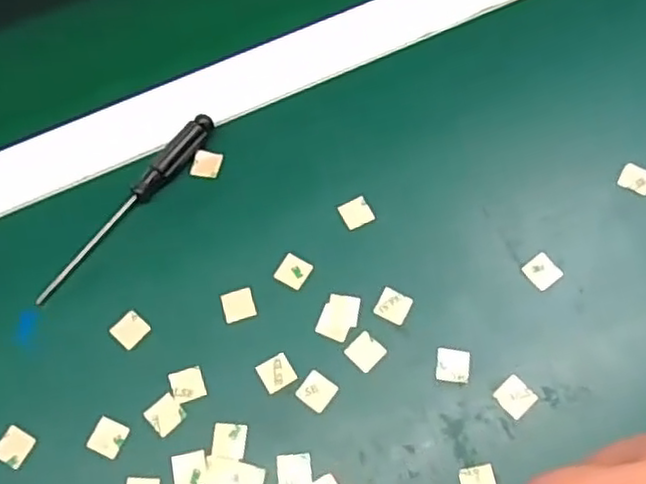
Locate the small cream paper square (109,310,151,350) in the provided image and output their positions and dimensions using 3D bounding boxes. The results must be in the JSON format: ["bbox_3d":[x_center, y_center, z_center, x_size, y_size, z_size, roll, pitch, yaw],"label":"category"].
[{"bbox_3d":[-0.098,0.045,0.347,0.015,0.004,0.017,37,64,12],"label":"small cream paper square"}]

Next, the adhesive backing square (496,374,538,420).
[{"bbox_3d":[0.091,0.074,0.324,0.016,0.004,0.015,-42,69,-13],"label":"adhesive backing square"}]

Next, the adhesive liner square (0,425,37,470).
[{"bbox_3d":[-0.147,0.098,0.326,0.016,0.004,0.016,26,65,7],"label":"adhesive liner square"}]

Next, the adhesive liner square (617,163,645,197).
[{"bbox_3d":[0.169,-0.034,0.367,0.017,0.004,0.016,26,79,15],"label":"adhesive liner square"}]

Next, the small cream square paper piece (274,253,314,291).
[{"bbox_3d":[-0.015,0.015,0.355,0.015,0.004,0.017,25,69,14],"label":"small cream square paper piece"}]

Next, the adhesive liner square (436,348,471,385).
[{"bbox_3d":[0.063,0.060,0.332,0.016,0.004,0.016,6,67,6],"label":"adhesive liner square"}]

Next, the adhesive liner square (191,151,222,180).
[{"bbox_3d":[-0.065,-0.044,0.384,0.016,0.004,0.016,9,66,7],"label":"adhesive liner square"}]

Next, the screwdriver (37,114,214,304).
[{"bbox_3d":[-0.105,-0.020,0.369,0.011,0.014,0.131,35,72,17],"label":"screwdriver"}]

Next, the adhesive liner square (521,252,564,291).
[{"bbox_3d":[0.113,0.015,0.350,0.017,0.004,0.016,-35,65,-10],"label":"adhesive liner square"}]

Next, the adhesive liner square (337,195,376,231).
[{"bbox_3d":[0.018,-0.016,0.369,0.016,0.004,0.016,-25,69,-9],"label":"adhesive liner square"}]

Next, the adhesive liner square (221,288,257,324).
[{"bbox_3d":[-0.043,0.032,0.350,0.016,0.004,0.016,-15,68,-5],"label":"adhesive liner square"}]

